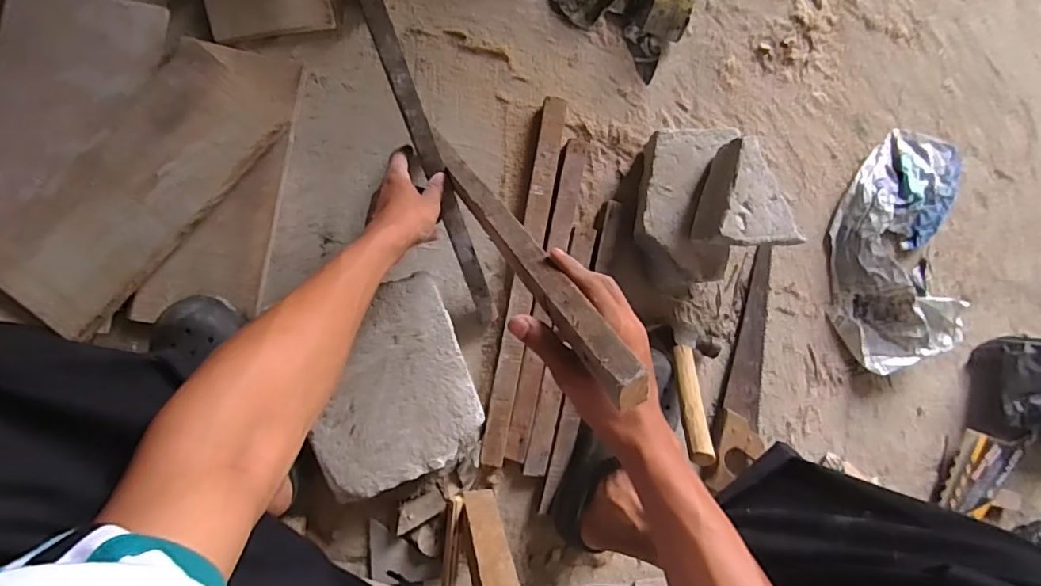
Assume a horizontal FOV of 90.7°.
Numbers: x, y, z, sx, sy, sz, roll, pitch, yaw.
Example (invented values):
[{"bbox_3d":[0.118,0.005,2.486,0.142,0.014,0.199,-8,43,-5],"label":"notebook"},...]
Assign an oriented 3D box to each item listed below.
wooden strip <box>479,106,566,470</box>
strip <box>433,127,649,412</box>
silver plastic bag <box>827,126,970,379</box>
[{"bbox_3d":[0.006,-0.020,0.699,0.033,0.027,0.494,11,87,-9],"label":"wooden strip"},{"bbox_3d":[-0.015,-0.054,0.470,0.029,0.420,0.028,-25,133,-9],"label":"strip"},{"bbox_3d":[0.576,-0.067,0.780,0.193,0.055,0.369,8,88,-9],"label":"silver plastic bag"}]

